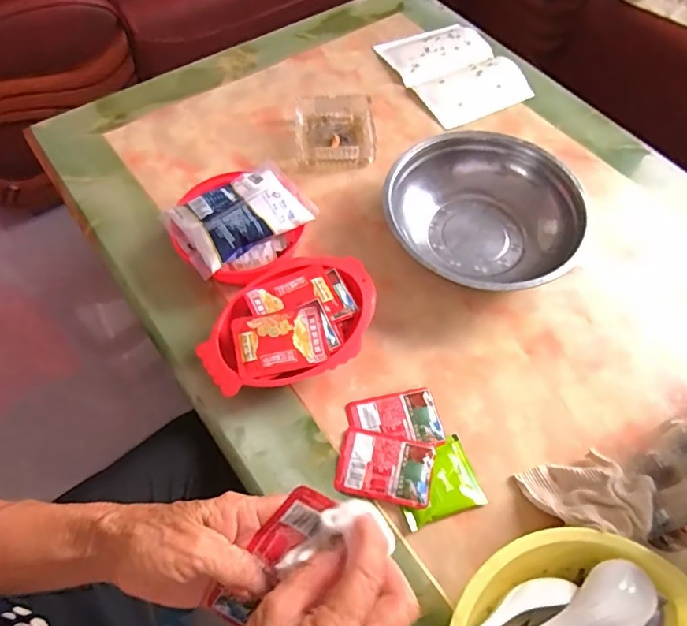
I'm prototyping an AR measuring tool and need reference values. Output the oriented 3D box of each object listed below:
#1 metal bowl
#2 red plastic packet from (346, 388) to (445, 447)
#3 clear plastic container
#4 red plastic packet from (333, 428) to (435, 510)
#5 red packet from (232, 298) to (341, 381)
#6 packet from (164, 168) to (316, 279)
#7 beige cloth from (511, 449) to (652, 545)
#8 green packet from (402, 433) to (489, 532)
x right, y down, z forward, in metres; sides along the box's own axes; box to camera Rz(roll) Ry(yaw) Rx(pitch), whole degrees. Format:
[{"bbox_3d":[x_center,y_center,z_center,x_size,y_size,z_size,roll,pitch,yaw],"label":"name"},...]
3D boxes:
[{"bbox_3d":[0.185,-0.137,0.708,0.243,0.091,0.227,0,60,-1],"label":"metal bowl"},{"bbox_3d":[0.058,0.121,0.597,0.099,0.006,0.066,-8,60,-5],"label":"red plastic packet"},{"bbox_3d":[-0.014,-0.278,0.818,0.118,0.038,0.128,-1,60,-2],"label":"clear plastic container"},{"bbox_3d":[0.044,0.163,0.567,0.099,0.010,0.069,12,60,6],"label":"red plastic packet"},{"bbox_3d":[-0.065,0.030,0.598,0.111,0.013,0.073,-16,71,-10],"label":"red packet"},{"bbox_3d":[-0.132,-0.125,0.676,0.164,0.034,0.111,-32,65,-18],"label":"packet"},{"bbox_3d":[0.251,0.183,0.533,0.114,0.060,0.091,-13,60,-9],"label":"beige cloth"},{"bbox_3d":[0.097,0.177,0.563,0.086,0.009,0.075,-17,61,-10],"label":"green packet"}]

